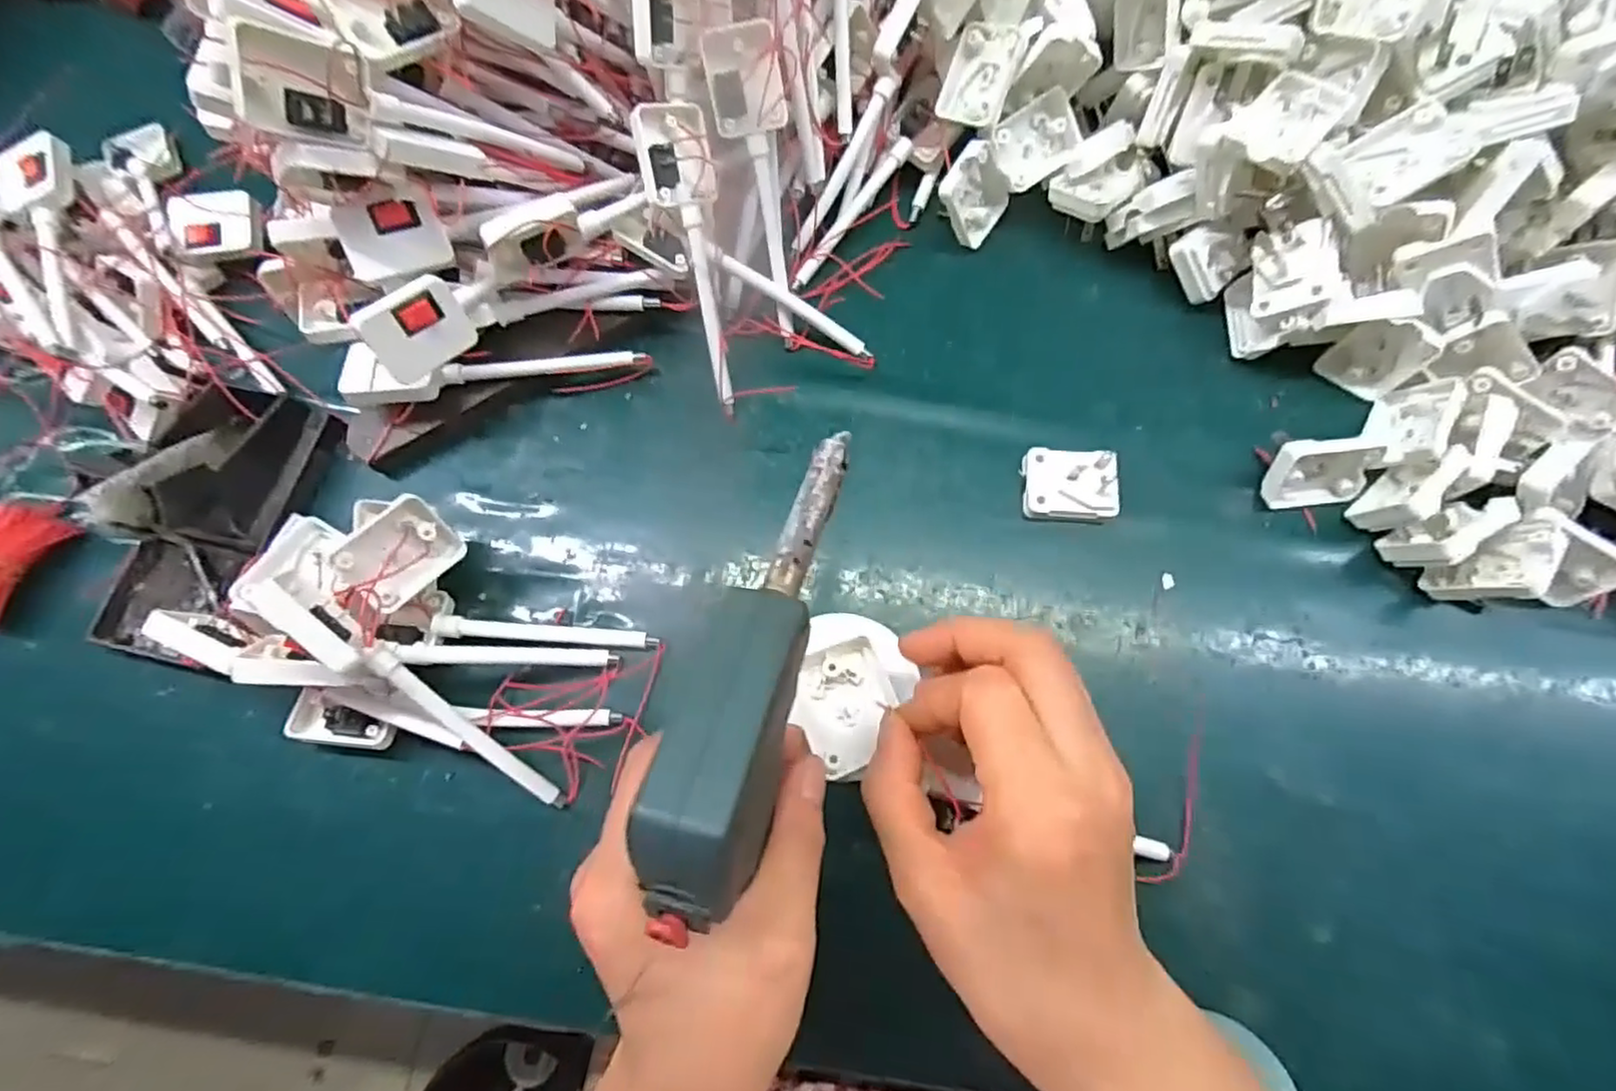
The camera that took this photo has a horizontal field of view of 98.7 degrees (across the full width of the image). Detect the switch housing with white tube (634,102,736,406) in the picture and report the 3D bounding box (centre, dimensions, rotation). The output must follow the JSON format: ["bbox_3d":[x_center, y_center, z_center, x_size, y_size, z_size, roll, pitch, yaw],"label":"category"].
[{"bbox_3d":[-0.060,-0.154,0.375,0.036,0.023,0.150,-9,105,0],"label":"switch housing with white tube"}]

